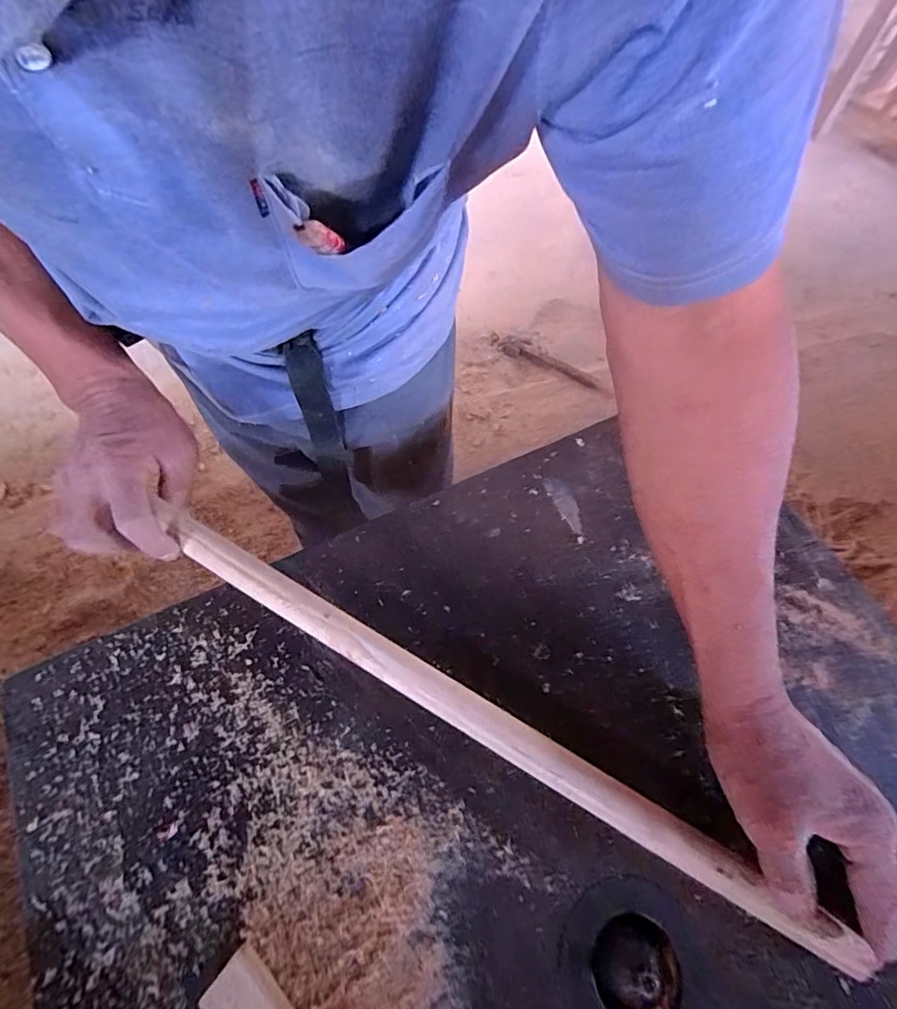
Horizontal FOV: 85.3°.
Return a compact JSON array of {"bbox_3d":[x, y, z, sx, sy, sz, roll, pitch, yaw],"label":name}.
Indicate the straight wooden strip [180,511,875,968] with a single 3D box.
[{"bbox_3d":[0.017,0.139,0.322,0.492,0.012,0.025,29,64,10],"label":"straight wooden strip"}]

